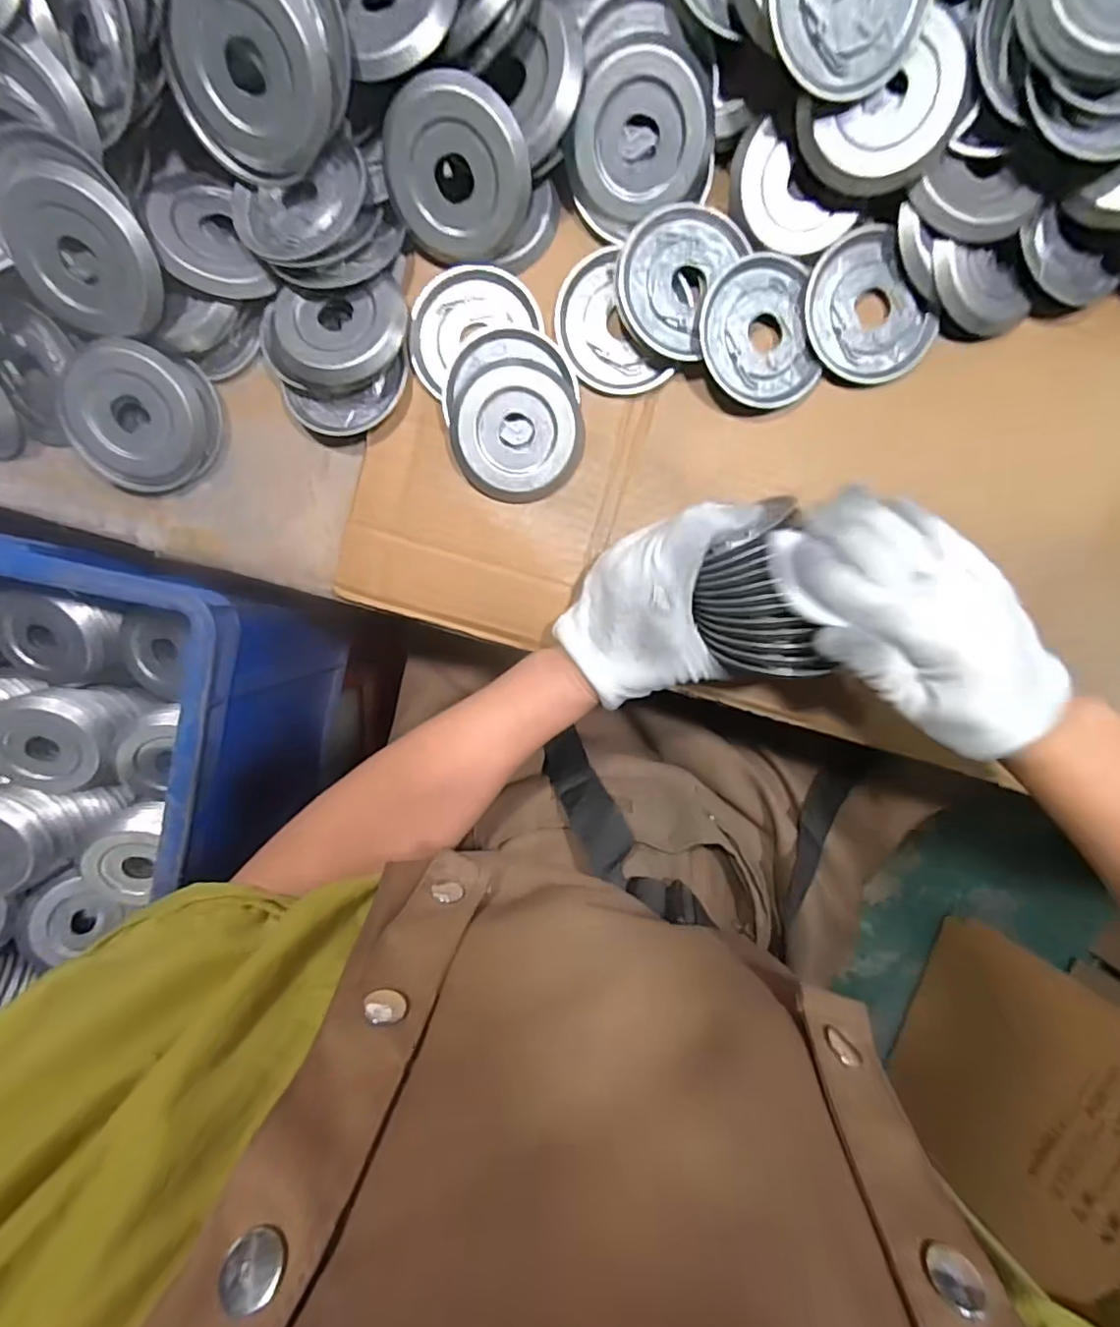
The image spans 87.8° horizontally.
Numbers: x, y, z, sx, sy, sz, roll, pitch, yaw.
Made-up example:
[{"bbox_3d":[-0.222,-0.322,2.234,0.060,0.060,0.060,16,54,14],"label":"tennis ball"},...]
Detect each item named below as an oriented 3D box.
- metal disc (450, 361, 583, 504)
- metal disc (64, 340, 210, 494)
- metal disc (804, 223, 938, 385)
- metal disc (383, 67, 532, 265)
[{"bbox_3d":[-0.028,-0.151,0.379,0.081,0.020,0.082,0,97,2],"label":"metal disc"},{"bbox_3d":[-0.279,-0.159,0.380,0.087,0.022,0.087,13,117,-11],"label":"metal disc"},{"bbox_3d":[0.189,-0.217,0.360,0.069,0.013,0.085,-34,95,6],"label":"metal disc"},{"bbox_3d":[-0.060,-0.282,0.338,0.081,0.010,0.083,3,136,3],"label":"metal disc"}]

